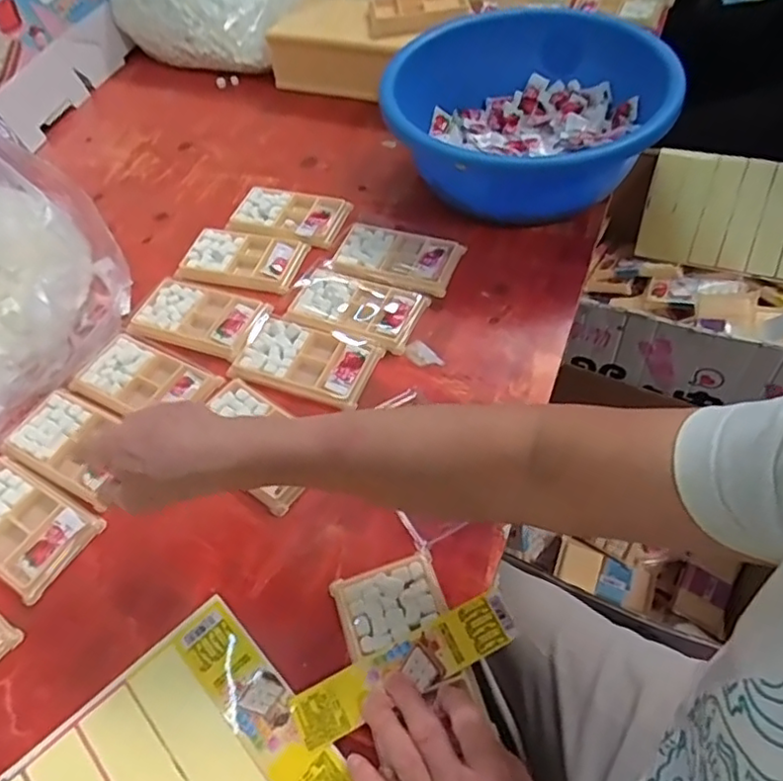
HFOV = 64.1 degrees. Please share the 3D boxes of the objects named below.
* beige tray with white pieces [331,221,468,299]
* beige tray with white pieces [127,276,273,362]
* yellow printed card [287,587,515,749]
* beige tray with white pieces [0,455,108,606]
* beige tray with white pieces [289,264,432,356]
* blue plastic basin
[{"bbox_3d":[0.006,-0.149,0.690,0.132,0.014,0.085,18,58,17],"label":"beige tray with white pieces"},{"bbox_3d":[-0.200,-0.077,0.659,0.144,0.019,0.079,15,57,16],"label":"beige tray with white pieces"},{"bbox_3d":[0.009,0.193,0.441,0.162,0.011,0.042,-25,56,-9],"label":"yellow printed card"},{"bbox_3d":[-0.318,0.112,0.532,0.131,0.013,0.077,26,61,22],"label":"beige tray with white pieces"},{"bbox_3d":[-0.036,-0.091,0.649,0.131,0.015,0.076,20,58,18],"label":"beige tray with white pieces"},{"bbox_3d":[0.151,-0.307,0.723,0.299,0.123,0.283,-3,54,3],"label":"blue plastic basin"}]

